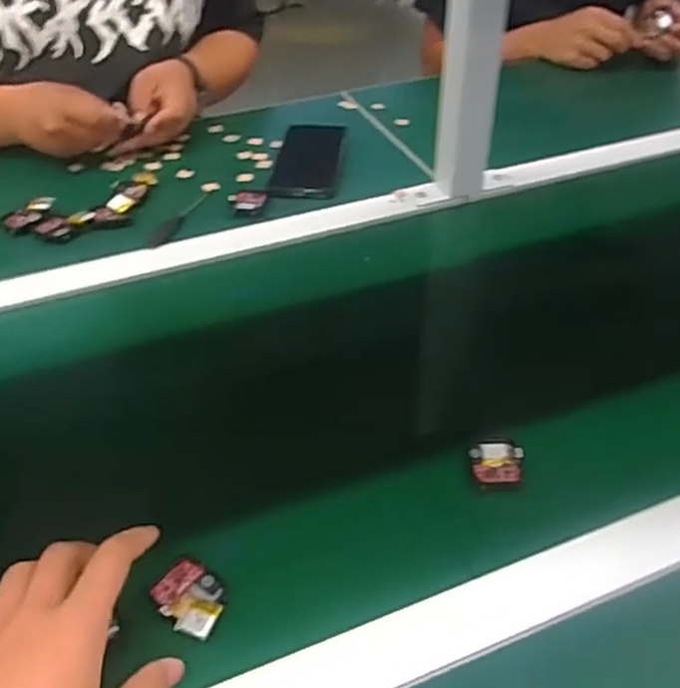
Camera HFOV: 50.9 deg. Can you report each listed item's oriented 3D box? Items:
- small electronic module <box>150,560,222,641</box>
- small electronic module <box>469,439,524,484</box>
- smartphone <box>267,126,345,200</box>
[{"bbox_3d":[-0.089,0.150,0.426,0.036,0.012,0.054,-32,50,-30],"label":"small electronic module"},{"bbox_3d":[0.111,0.082,0.507,0.035,0.011,0.043,-2,42,-1],"label":"small electronic module"},{"bbox_3d":[-0.035,-0.220,0.842,0.075,0.010,0.163,3,42,4],"label":"smartphone"}]

